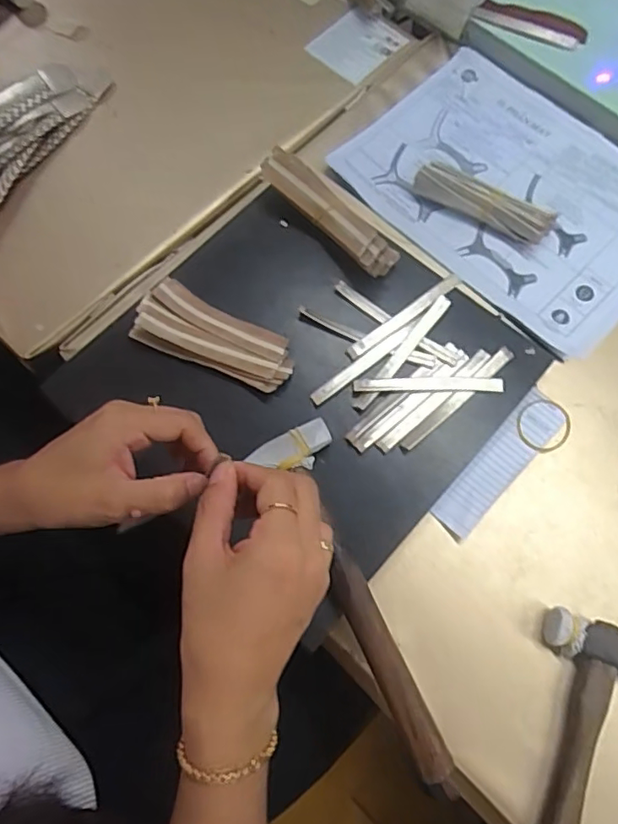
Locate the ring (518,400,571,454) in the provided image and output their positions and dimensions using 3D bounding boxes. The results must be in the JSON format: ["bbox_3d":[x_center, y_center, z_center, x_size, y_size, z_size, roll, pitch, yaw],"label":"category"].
[{"bbox_3d":[0.199,0.012,0.471,0.048,0.004,0.044,1,77,-4],"label":"ring"}]

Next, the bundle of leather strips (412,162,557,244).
[{"bbox_3d":[0.166,-0.200,0.525,0.131,0.036,0.032,26,75,9],"label":"bundle of leather strips"}]

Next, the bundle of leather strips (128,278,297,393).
[{"bbox_3d":[-0.077,-0.063,0.468,0.133,0.021,0.056,22,74,8],"label":"bundle of leather strips"}]

